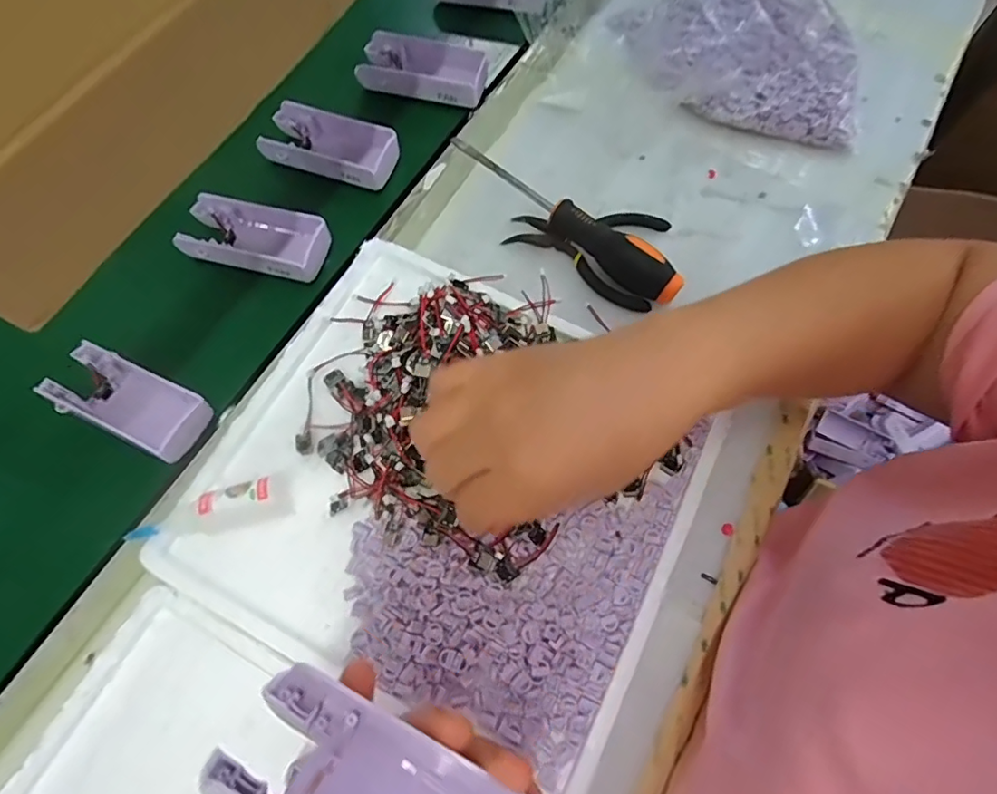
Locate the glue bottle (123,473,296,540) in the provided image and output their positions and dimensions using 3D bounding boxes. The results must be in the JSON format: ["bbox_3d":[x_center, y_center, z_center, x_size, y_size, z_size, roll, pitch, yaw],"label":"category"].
[{"bbox_3d":[-0.166,0.066,0.317,0.085,0.024,0.031,-16,68,-6],"label":"glue bottle"}]

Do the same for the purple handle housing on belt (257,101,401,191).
[{"bbox_3d":[-0.135,-0.203,0.441,0.103,0.027,0.051,16,69,7],"label":"purple handle housing on belt"}]

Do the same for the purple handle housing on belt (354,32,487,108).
[{"bbox_3d":[-0.065,-0.277,0.467,0.105,0.027,0.046,13,68,6],"label":"purple handle housing on belt"}]

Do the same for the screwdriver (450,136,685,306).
[{"bbox_3d":[0.044,-0.128,0.401,0.195,0.029,0.024,36,73,14],"label":"screwdriver"}]

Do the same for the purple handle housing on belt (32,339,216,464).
[{"bbox_3d":[-0.245,0.001,0.363,0.111,0.020,0.047,22,70,9],"label":"purple handle housing on belt"}]

